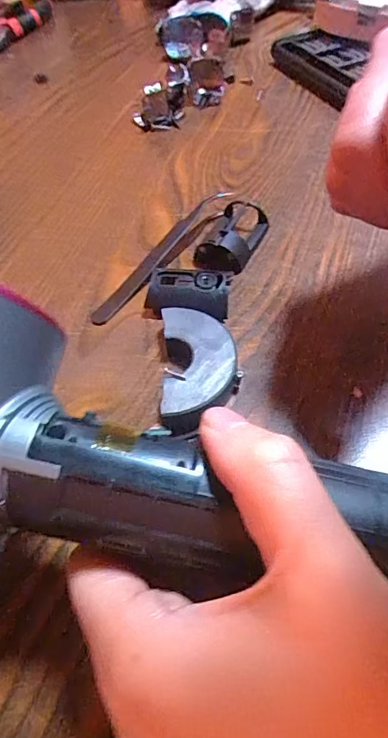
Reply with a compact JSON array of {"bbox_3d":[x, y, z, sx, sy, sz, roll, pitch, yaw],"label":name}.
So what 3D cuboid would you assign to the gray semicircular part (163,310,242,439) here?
[{"bbox_3d":[0.003,0.001,0.217,0.033,0.014,0.069,-3,51,2],"label":"gray semicircular part"}]

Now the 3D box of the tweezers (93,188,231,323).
[{"bbox_3d":[-0.016,-0.067,0.270,0.015,0.016,0.116,29,59,24],"label":"tweezers"}]

